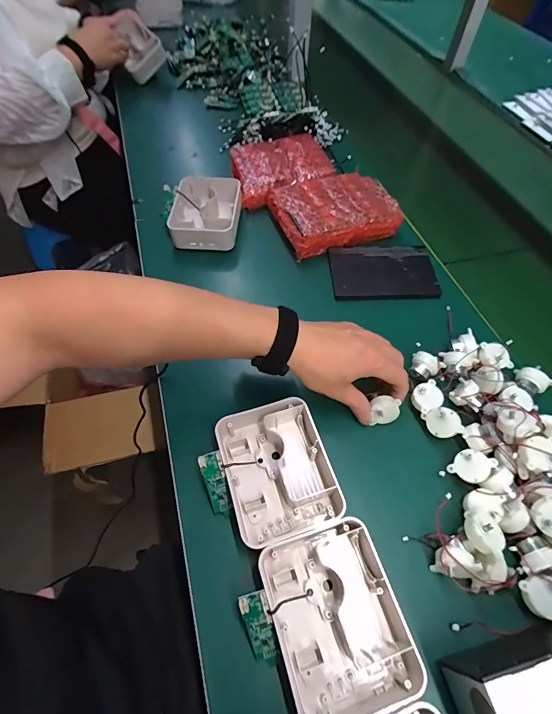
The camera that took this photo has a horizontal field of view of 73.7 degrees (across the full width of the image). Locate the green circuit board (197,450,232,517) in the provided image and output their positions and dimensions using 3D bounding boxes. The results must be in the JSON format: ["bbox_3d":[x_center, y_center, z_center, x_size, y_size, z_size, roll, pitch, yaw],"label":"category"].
[{"bbox_3d":[-0.059,0.125,0.360,0.021,0.008,0.063,-14,99,-12],"label":"green circuit board"}]

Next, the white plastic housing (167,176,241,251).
[{"bbox_3d":[-0.112,-0.230,0.590,0.102,0.050,0.128,1,57,-2],"label":"white plastic housing"}]

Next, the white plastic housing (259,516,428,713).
[{"bbox_3d":[0.048,0.214,0.305,0.098,0.039,0.128,-15,59,-12],"label":"white plastic housing"}]

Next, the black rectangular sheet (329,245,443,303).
[{"bbox_3d":[0.155,-0.126,0.543,0.150,0.014,0.096,0,57,-3],"label":"black rectangular sheet"}]

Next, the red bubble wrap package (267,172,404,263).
[{"bbox_3d":[0.095,-0.232,0.585,0.182,0.040,0.132,-17,60,-13],"label":"red bubble wrap package"}]

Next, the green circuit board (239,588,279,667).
[{"bbox_3d":[-0.011,0.224,0.299,0.022,0.011,0.071,-16,101,-13],"label":"green circuit board"}]

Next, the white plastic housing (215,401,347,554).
[{"bbox_3d":[0.001,0.112,0.369,0.100,0.039,0.128,-14,59,-12],"label":"white plastic housing"}]

